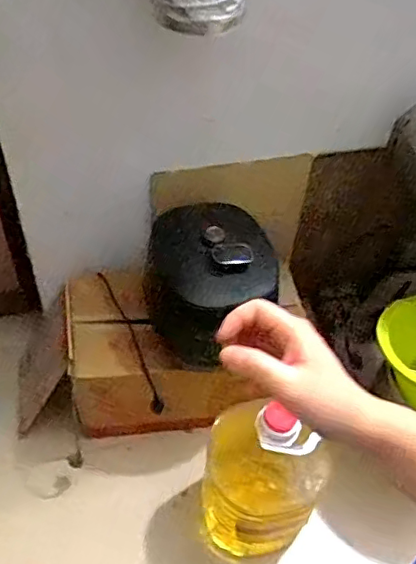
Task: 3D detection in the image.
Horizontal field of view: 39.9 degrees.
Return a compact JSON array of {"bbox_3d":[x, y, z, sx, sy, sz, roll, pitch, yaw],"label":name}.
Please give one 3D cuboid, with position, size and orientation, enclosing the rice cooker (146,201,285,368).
[{"bbox_3d":[0.004,-0.005,1.312,0.295,0.261,0.299,-7,51,-6],"label":"rice cooker"}]

